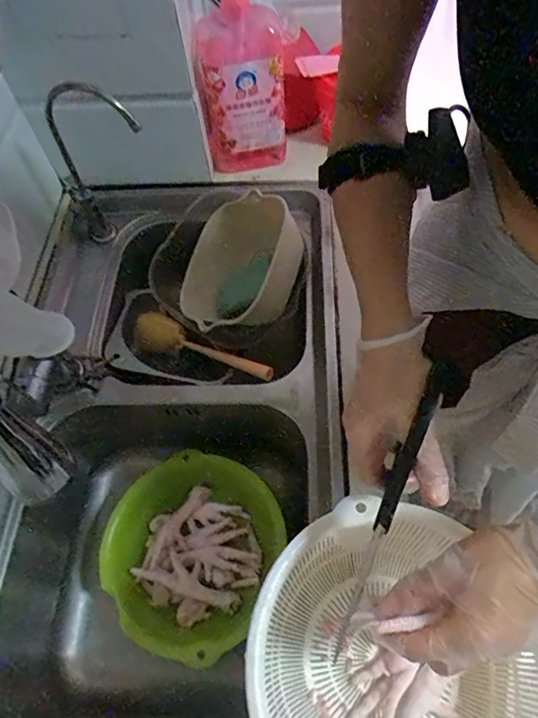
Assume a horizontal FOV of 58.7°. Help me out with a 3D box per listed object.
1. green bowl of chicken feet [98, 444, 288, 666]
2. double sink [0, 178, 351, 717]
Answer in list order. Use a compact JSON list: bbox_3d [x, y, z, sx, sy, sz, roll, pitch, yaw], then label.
[{"bbox_3d":[-0.104,0.252,0.652,0.214,0.081,0.234,-1,61,2],"label":"green bowl of chicken feet"},{"bbox_3d":[-0.129,0.073,0.675,0.436,0.222,0.758,-3,61,1],"label":"double sink"}]

